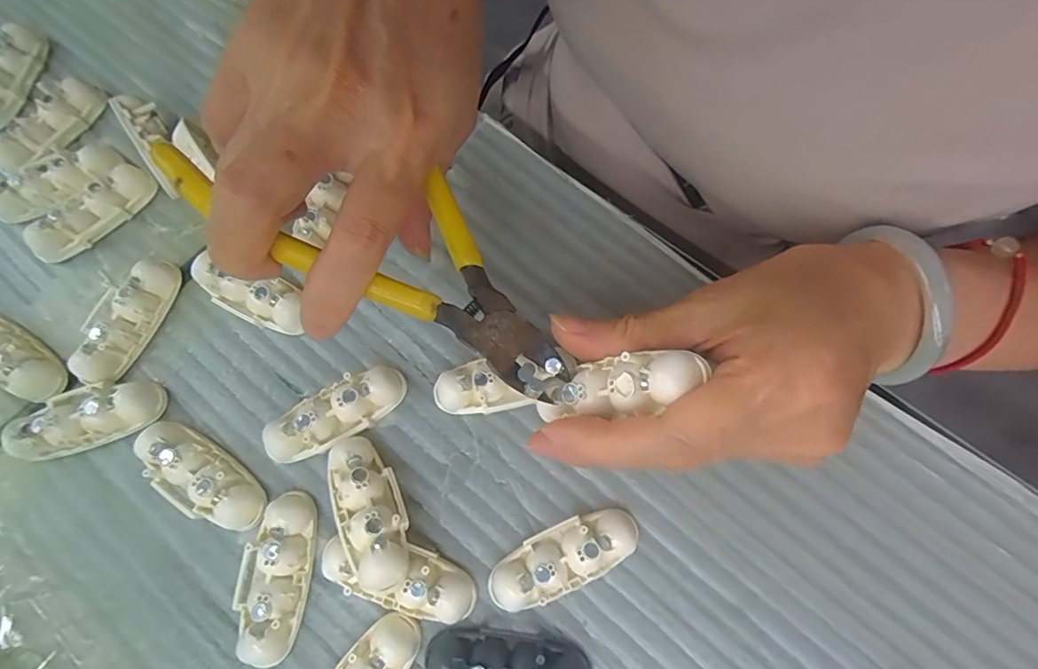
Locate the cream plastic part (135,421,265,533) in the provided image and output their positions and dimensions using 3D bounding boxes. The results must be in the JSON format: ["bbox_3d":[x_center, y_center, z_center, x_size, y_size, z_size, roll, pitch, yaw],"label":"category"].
[{"bbox_3d":[-0.136,0.060,0.218,0.061,0.012,0.026,34,76,10],"label":"cream plastic part"}]

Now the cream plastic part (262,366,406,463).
[{"bbox_3d":[-0.080,0.034,0.226,0.061,0.016,0.025,-27,75,-8],"label":"cream plastic part"}]

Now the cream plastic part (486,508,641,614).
[{"bbox_3d":[0.018,0.090,0.208,0.061,0.015,0.025,-23,74,-7],"label":"cream plastic part"}]

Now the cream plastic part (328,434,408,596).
[{"bbox_3d":[-0.060,0.071,0.209,0.025,0.023,0.060,-19,71,-9],"label":"cream plastic part"}]

